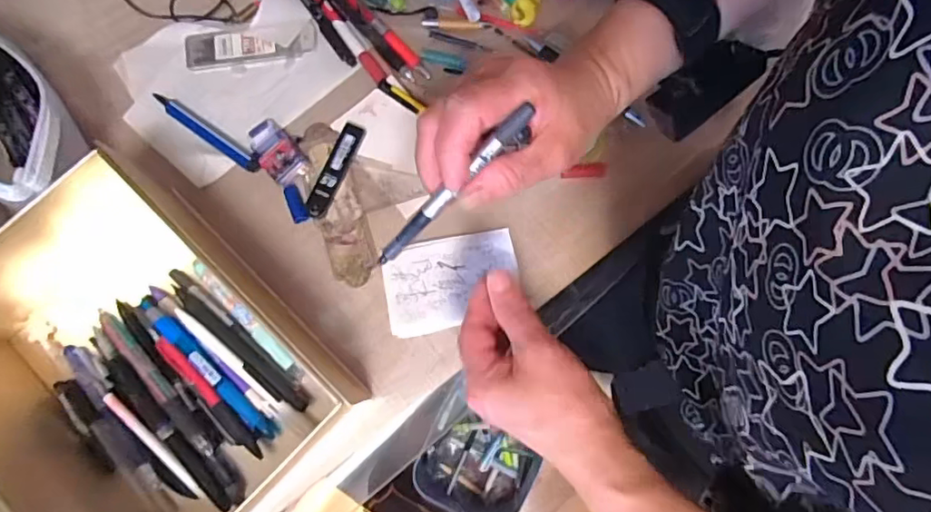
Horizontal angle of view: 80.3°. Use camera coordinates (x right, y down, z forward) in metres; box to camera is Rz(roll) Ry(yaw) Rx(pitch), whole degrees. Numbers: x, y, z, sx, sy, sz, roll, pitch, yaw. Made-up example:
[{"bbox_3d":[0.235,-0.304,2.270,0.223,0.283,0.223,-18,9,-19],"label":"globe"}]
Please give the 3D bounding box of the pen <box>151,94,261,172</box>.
[{"bbox_3d":[-0.219,-0.105,0.464,0.111,0.009,0.014,34,80,6],"label":"pen"}]

